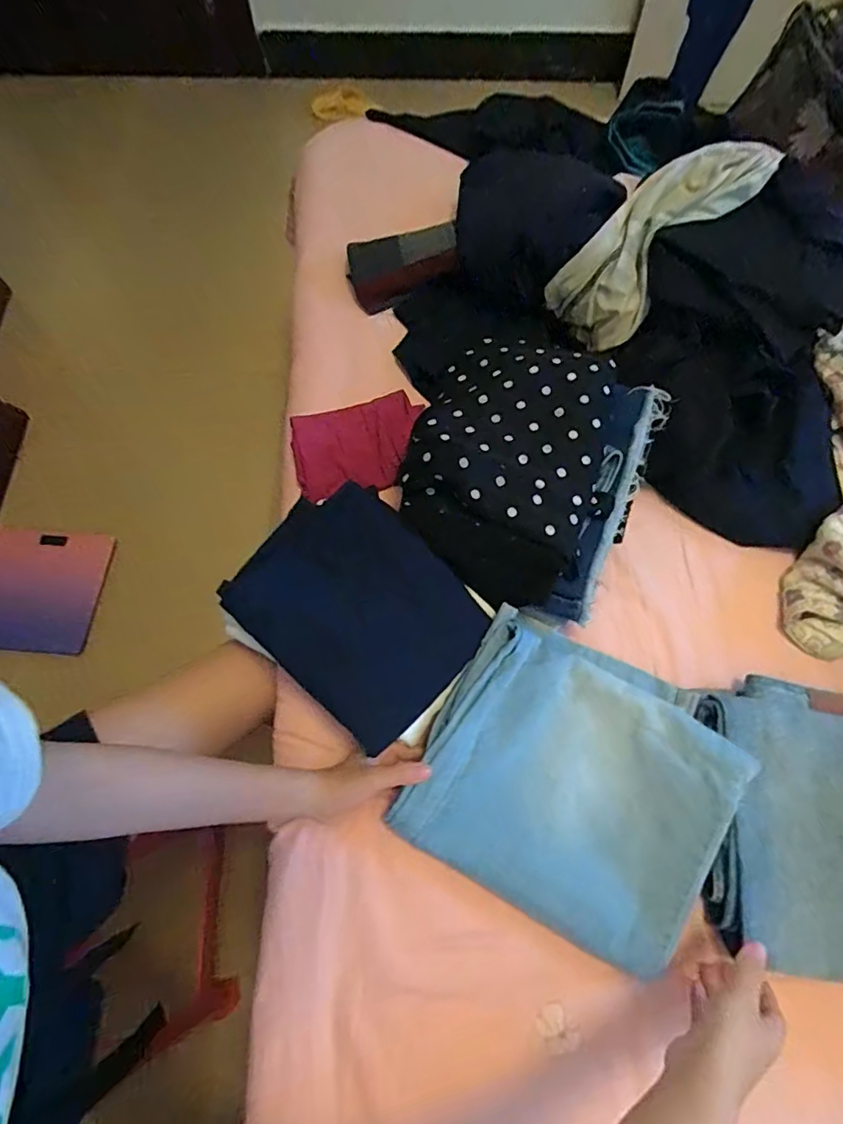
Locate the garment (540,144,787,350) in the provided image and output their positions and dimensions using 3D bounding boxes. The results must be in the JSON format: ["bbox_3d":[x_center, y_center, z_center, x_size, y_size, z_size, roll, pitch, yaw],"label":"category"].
[{"bbox_3d":[0.294,-0.401,0.636,0.288,0.081,0.118,-41,74,7],"label":"garment"}]

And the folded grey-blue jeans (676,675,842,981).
[{"bbox_3d":[0.384,0.239,0.485,0.231,0.050,0.240,6,69,2],"label":"folded grey-blue jeans"}]

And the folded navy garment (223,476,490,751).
[{"bbox_3d":[-0.059,0.044,0.520,0.219,0.022,0.182,46,70,0],"label":"folded navy garment"}]

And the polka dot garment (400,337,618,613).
[{"bbox_3d":[0.087,-0.105,0.558,0.194,0.085,0.270,18,70,7],"label":"polka dot garment"}]

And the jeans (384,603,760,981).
[{"bbox_3d":[0.145,0.196,0.501,0.258,0.060,0.253,29,72,10],"label":"jeans"}]

